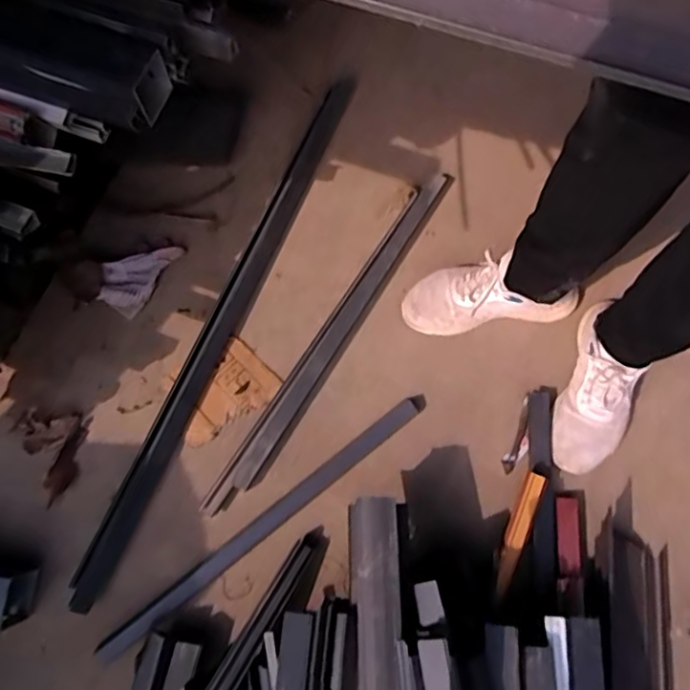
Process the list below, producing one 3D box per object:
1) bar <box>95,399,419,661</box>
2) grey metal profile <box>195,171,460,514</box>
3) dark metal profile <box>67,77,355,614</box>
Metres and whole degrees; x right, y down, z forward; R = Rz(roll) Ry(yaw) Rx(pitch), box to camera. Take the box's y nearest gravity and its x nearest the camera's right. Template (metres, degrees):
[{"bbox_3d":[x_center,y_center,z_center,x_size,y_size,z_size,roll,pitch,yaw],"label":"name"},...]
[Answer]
[{"bbox_3d":[-0.118,0.270,0.903,0.574,0.013,0.032,-38,75,-9],"label":"bar"},{"bbox_3d":[-0.015,-0.025,0.989,0.048,0.028,0.679,31,76,10],"label":"grey metal profile"},{"bbox_3d":[-0.197,-0.056,0.999,0.054,0.034,0.964,22,75,8],"label":"dark metal profile"}]

